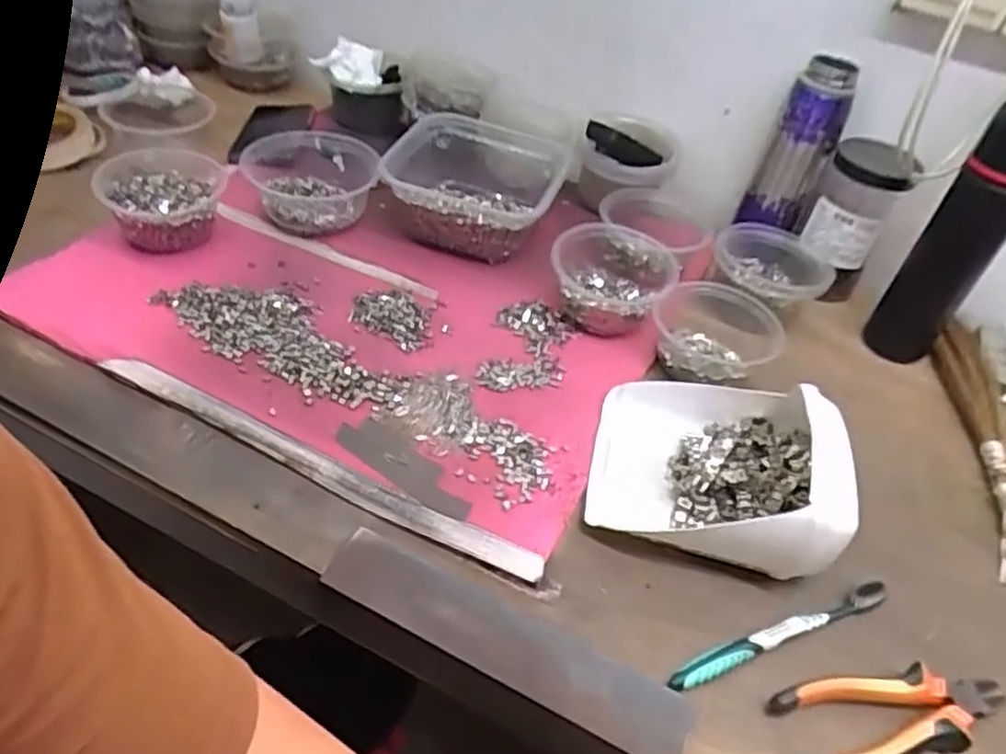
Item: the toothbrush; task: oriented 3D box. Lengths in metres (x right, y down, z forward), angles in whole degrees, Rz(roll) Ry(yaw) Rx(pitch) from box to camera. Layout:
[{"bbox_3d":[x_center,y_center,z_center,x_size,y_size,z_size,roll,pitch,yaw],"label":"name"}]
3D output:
[{"bbox_3d":[0.189,0.173,0.498,0.180,0.010,0.014,-14,48,-21],"label":"toothbrush"}]

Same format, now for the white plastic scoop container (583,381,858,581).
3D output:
[{"bbox_3d":[0.159,0.059,0.554,0.169,0.081,0.153,13,44,5],"label":"white plastic scoop container"}]

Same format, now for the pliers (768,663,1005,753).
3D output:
[{"bbox_3d":[0.249,0.212,0.461,0.150,0.024,0.052,-4,45,-12],"label":"pliers"}]

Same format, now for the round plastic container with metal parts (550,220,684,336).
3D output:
[{"bbox_3d":[0.104,-0.096,0.710,0.113,0.062,0.108,4,44,-4],"label":"round plastic container with metal parts"}]

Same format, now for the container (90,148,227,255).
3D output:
[{"bbox_3d":[-0.328,-0.168,0.700,0.104,0.055,0.101,4,44,-4],"label":"container"}]

